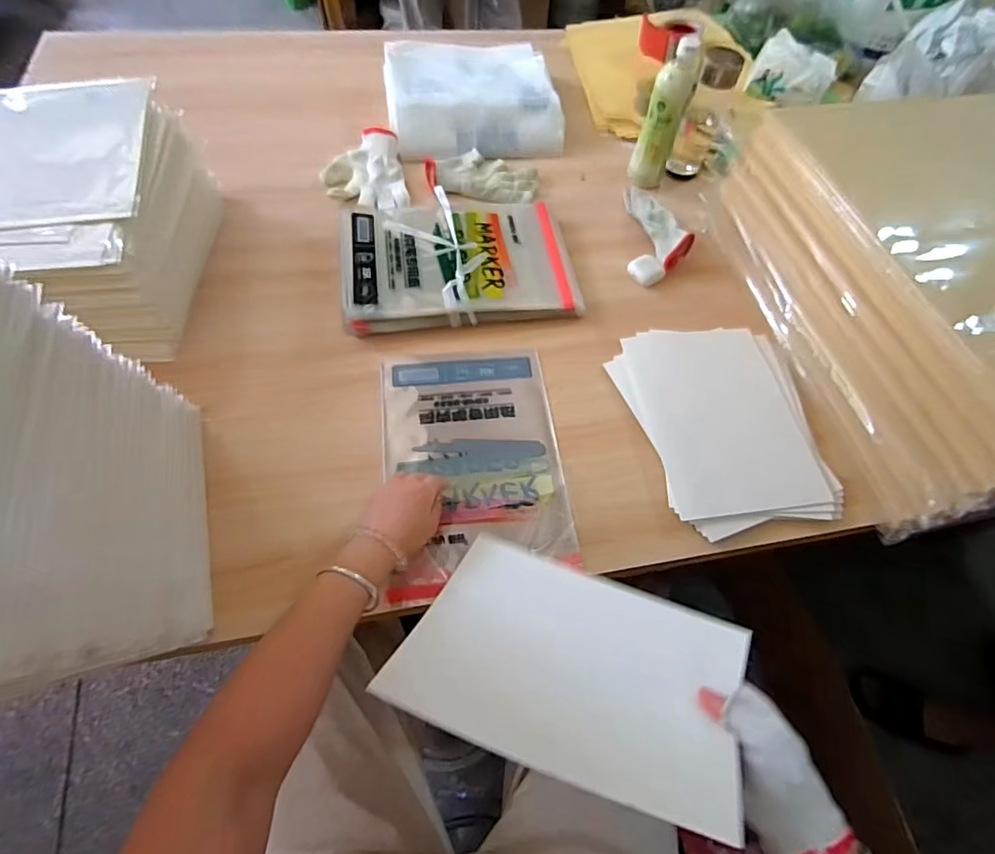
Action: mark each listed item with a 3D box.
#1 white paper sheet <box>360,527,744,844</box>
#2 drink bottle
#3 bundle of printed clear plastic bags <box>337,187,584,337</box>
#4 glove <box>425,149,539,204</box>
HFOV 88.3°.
[{"bbox_3d":[0.065,0.201,0.446,0.271,0.058,0.200,7,30,25],"label":"white paper sheet"},{"bbox_3d":[0.265,-0.491,0.818,0.061,0.205,0.064,15,61,5],"label":"drink bottle"},{"bbox_3d":[-0.057,-0.255,0.752,0.333,0.032,0.245,-5,62,-8],"label":"bundle of printed clear plastic bags"},{"bbox_3d":[-0.025,-0.427,0.866,0.185,0.030,0.106,1,61,-5],"label":"glove"}]

